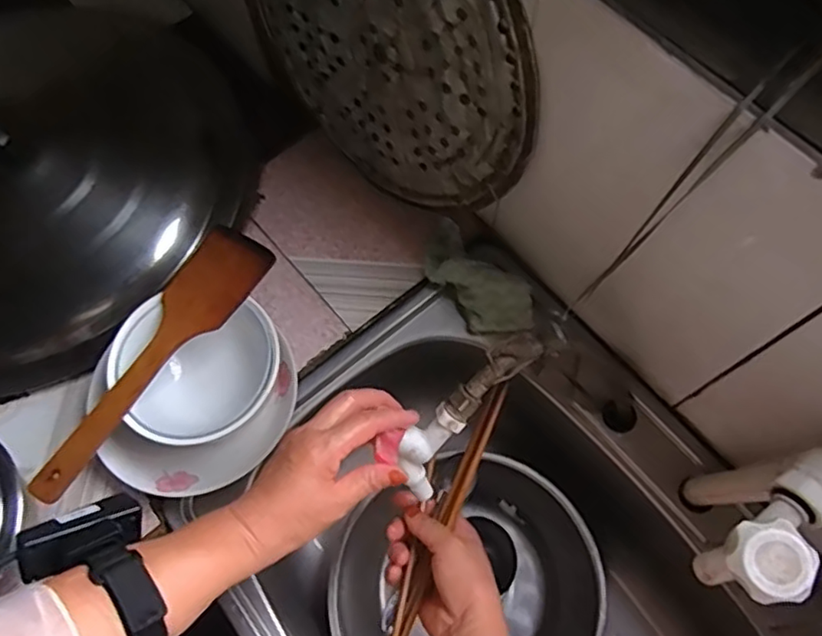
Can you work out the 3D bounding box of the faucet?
[{"bbox_3d":[0.038,0.072,0.463,0.043,0.055,0.155,44,98,17],"label":"faucet"}]

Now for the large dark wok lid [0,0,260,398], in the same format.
[{"bbox_3d":[-0.449,-0.145,0.657,0.457,0.112,0.443,0,67,1],"label":"large dark wok lid"}]

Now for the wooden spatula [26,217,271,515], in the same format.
[{"bbox_3d":[-0.224,0.027,0.513,0.070,0.017,0.259,36,72,15],"label":"wooden spatula"}]

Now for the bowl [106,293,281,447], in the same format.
[{"bbox_3d":[-0.186,0.054,0.552,0.135,0.087,0.123,0,67,1],"label":"bowl"}]

